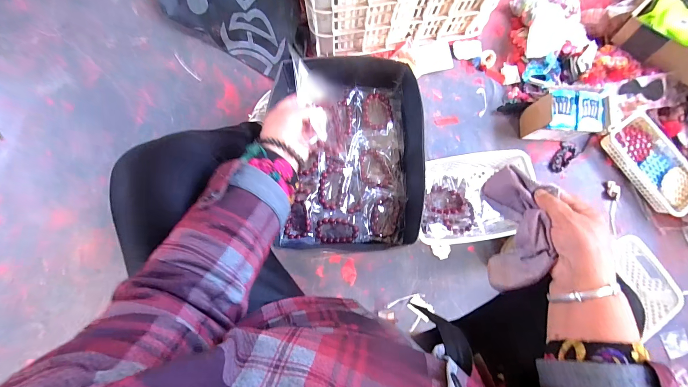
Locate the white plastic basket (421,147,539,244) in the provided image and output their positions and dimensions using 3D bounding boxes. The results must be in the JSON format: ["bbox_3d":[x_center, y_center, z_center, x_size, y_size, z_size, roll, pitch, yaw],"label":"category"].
[{"bbox_3d":[0.320,0.009,0.750,0.258,0.088,0.216,-4,82,-3],"label":"white plastic basket"}]

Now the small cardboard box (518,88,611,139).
[{"bbox_3d":[0.558,-0.194,0.773,0.149,0.114,0.108,-1,82,-2],"label":"small cardboard box"}]

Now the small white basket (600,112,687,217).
[{"bbox_3d":[0.822,-0.075,0.806,0.148,0.043,0.278,-32,84,-6],"label":"small white basket"}]

